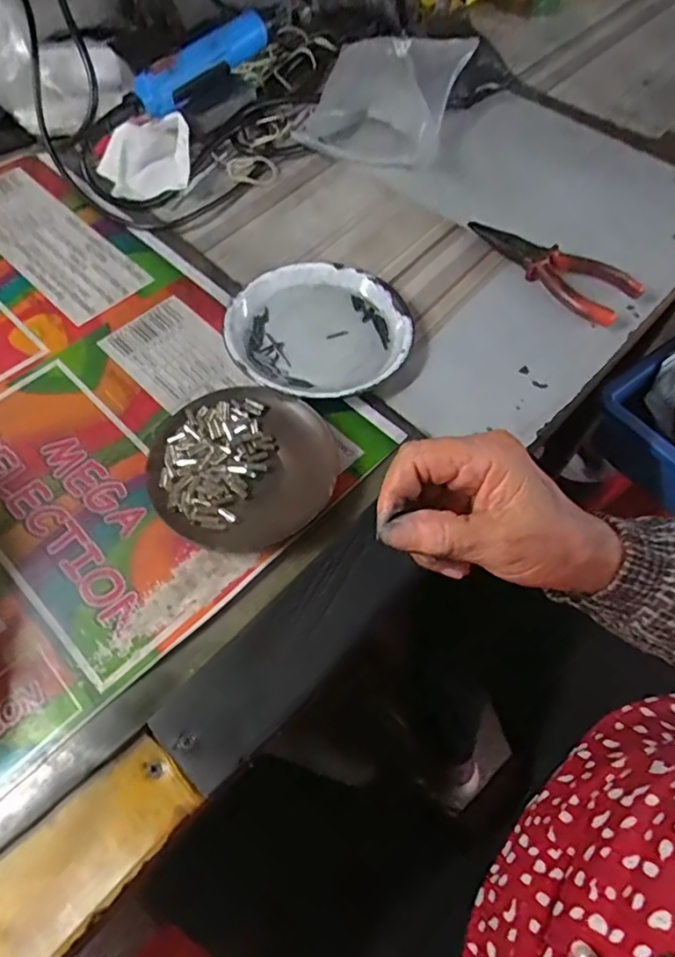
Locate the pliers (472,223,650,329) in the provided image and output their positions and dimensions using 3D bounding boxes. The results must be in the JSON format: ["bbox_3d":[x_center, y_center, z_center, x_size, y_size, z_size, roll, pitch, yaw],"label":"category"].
[{"bbox_3d":[0.168,-0.173,0.462,0.143,0.017,0.052,37,66,18],"label":"pliers"}]

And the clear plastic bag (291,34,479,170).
[{"bbox_3d":[0.049,-0.371,0.557,0.127,0.044,0.164,19,61,9],"label":"clear plastic bag"}]

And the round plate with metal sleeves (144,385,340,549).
[{"bbox_3d":[-0.059,-0.008,0.362,0.111,0.017,0.110,1,60,-1],"label":"round plate with metal sleeves"}]

